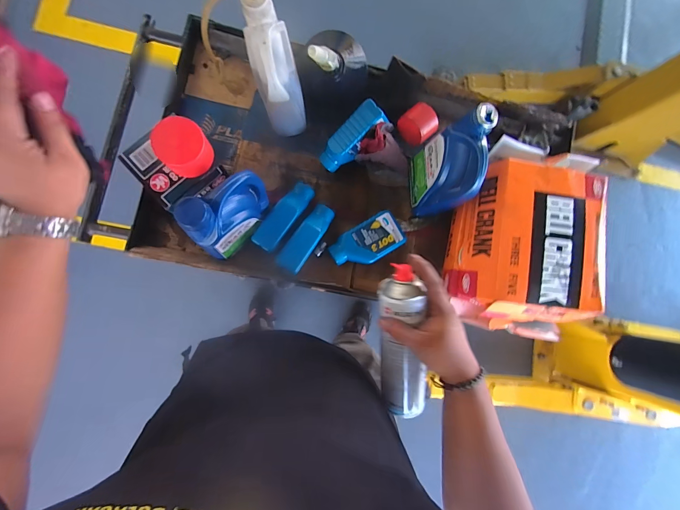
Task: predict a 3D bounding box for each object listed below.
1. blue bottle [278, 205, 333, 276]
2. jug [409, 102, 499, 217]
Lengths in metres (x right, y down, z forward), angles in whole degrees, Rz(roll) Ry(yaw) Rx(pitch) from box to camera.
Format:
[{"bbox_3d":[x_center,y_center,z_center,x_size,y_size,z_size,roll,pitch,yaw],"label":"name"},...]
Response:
[{"bbox_3d":[-0.060,-0.029,0.572,0.042,0.055,0.139,36,68,-3],"label":"blue bottle"},{"bbox_3d":[0.184,-0.149,0.548,0.066,0.188,0.128,5,84,-7],"label":"jug"}]

